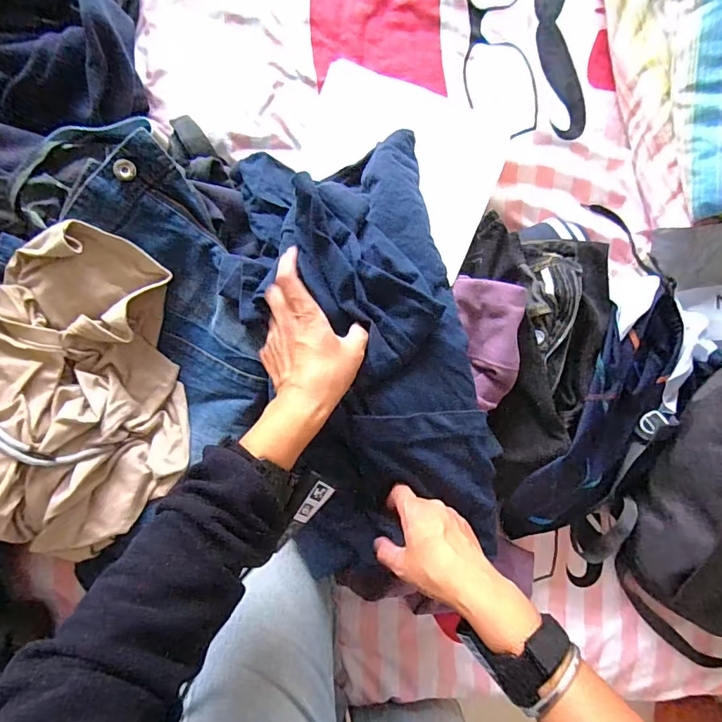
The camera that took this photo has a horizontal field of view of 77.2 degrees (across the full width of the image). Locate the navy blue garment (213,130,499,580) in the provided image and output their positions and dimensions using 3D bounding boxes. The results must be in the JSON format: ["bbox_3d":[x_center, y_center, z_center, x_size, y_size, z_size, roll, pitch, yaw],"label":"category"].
[{"bbox_3d":[-0.002,-0.021,0.440,0.216,0.091,0.430,-13,84,-3],"label":"navy blue garment"}]

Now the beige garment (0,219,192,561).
[{"bbox_3d":[-0.272,0.035,0.442,0.209,0.076,0.298,25,89,-3],"label":"beige garment"}]

